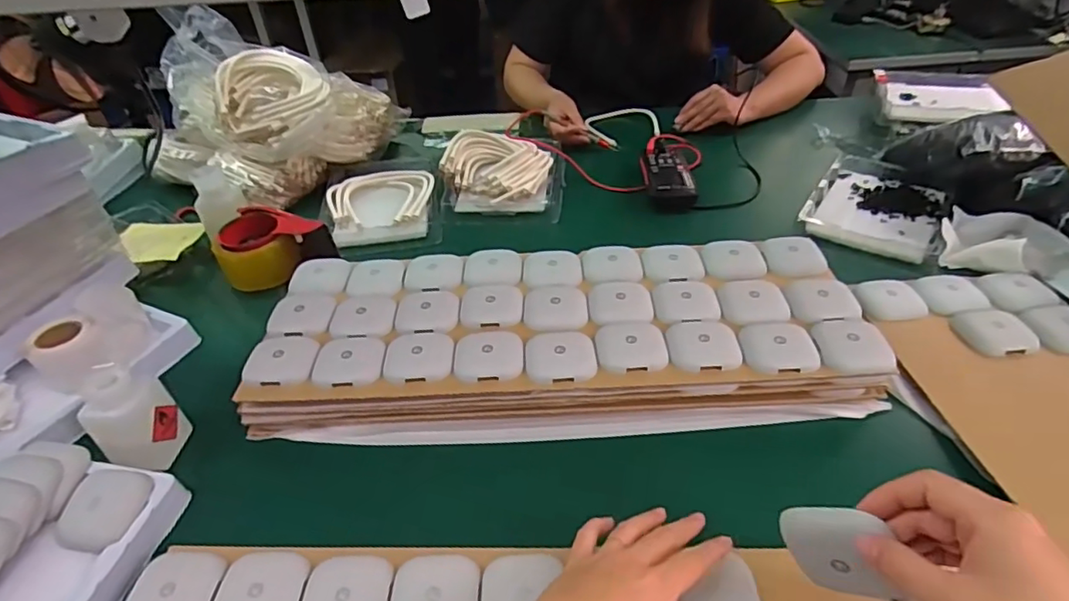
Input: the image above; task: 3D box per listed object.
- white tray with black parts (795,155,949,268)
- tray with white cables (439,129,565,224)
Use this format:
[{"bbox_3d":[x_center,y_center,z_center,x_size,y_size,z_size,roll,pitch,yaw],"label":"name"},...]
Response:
[{"bbox_3d":[0.482,-0.139,0.817,0.157,0.024,0.223,21,46,27],"label":"white tray with black parts"},{"bbox_3d":[-0.050,-0.202,0.912,0.188,0.061,0.169,2,40,7],"label":"tray with white cables"}]

